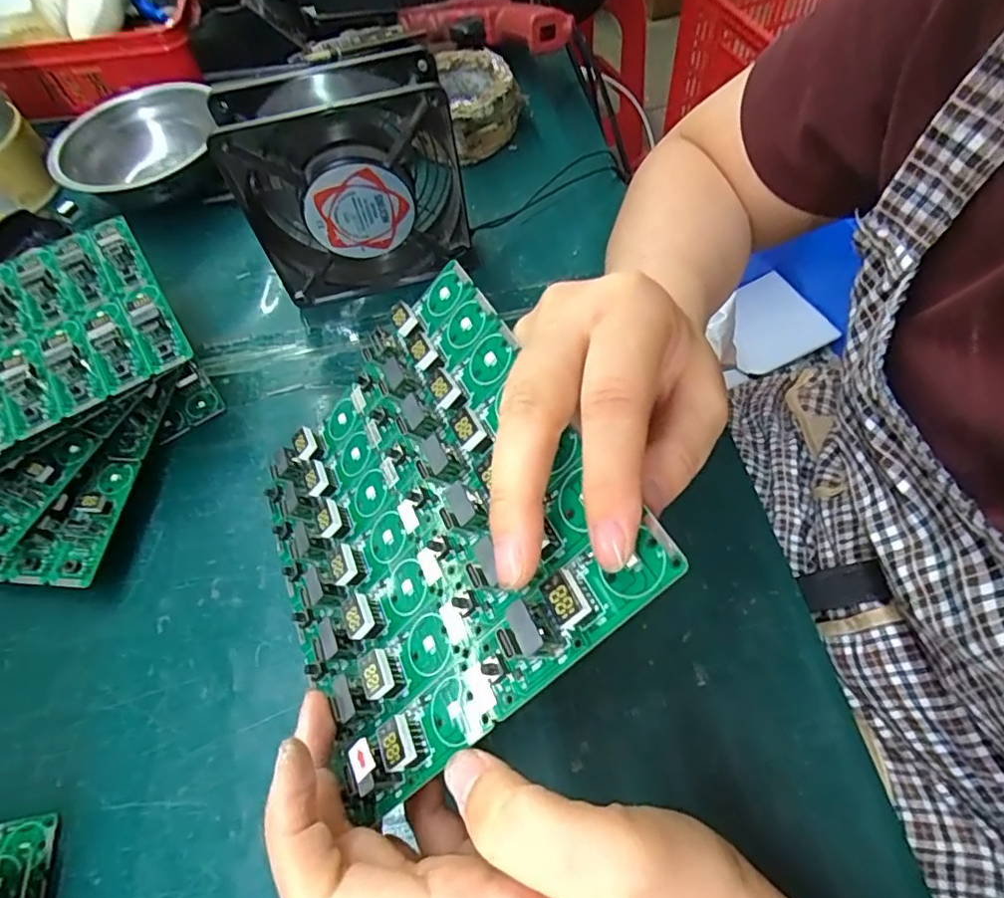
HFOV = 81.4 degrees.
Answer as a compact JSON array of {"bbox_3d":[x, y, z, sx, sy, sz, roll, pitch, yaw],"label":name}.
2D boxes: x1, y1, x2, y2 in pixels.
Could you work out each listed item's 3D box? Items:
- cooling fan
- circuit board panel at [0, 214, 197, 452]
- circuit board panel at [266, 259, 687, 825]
[{"bbox_3d":[-0.084,-0.151,0.340,0.122,0.121,0.047,-14,61,-4],"label":"cooling fan"},{"bbox_3d":[-0.249,-0.054,0.294,0.149,0.013,0.125,-34,64,-15],"label":"circuit board panel"},{"bbox_3d":[-0.034,0.021,0.198,0.129,0.014,0.147,-46,52,16],"label":"circuit board panel"}]

